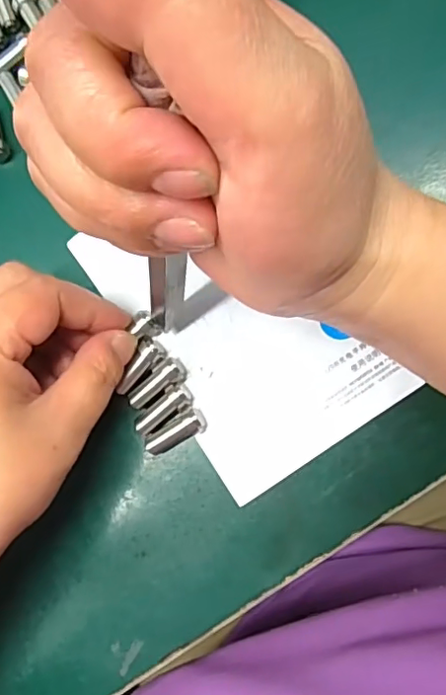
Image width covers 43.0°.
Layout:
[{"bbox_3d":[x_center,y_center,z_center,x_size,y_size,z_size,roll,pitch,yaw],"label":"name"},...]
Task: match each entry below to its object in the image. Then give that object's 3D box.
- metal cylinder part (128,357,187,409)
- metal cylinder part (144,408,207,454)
[{"bbox_3d":[-0.028,0.016,0.244,0.027,0.009,0.010,-40,81,5],"label":"metal cylinder part"},{"bbox_3d":[-0.020,0.037,0.241,0.027,0.010,0.010,-31,82,6],"label":"metal cylinder part"}]

